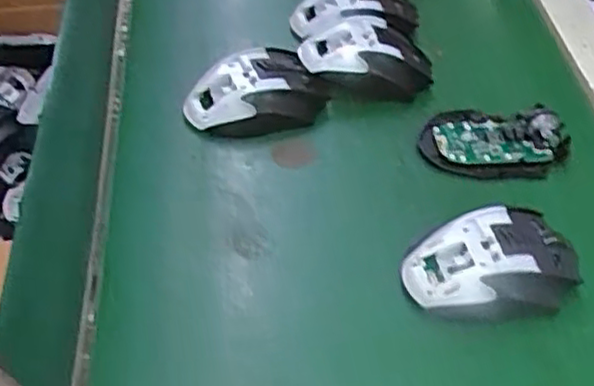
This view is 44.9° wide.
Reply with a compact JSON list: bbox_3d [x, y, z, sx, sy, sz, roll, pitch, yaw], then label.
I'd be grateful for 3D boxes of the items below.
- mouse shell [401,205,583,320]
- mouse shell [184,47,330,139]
[{"bbox_3d":[0.130,0.046,0.476,0.116,0.034,0.071,-8,48,-12],"label":"mouse shell"},{"bbox_3d":[-0.032,-0.078,0.575,0.110,0.038,0.065,-19,51,-20],"label":"mouse shell"}]

